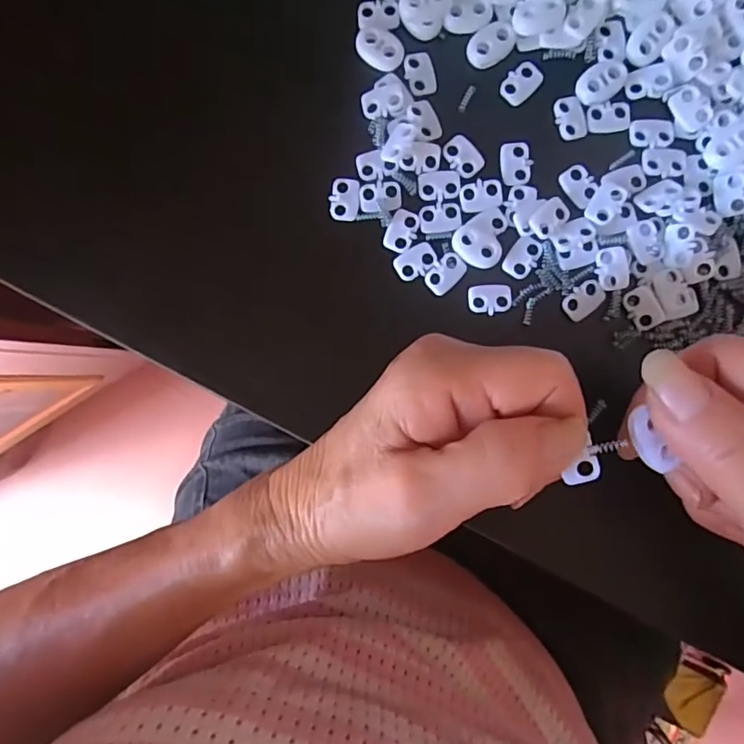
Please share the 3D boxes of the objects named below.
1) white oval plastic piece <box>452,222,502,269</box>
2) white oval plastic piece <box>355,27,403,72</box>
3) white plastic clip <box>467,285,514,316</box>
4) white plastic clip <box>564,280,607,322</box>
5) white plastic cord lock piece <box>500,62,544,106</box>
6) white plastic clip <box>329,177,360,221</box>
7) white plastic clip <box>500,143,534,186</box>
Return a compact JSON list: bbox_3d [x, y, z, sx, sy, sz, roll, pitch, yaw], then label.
[{"bbox_3d":[0.046,-0.055,0.240,0.022,0.004,0.016,28,91,2],"label":"white oval plastic piece"},{"bbox_3d":[0.003,-0.145,0.244,0.022,0.004,0.015,36,91,2],"label":"white oval plastic piece"},{"bbox_3d":[0.052,-0.032,0.240,0.019,0.004,0.014,-1,90,2],"label":"white plastic clip"},{"bbox_3d":[0.093,-0.032,0.239,0.018,0.004,0.012,-42,88,1],"label":"white plastic clip"},{"bbox_3d":[0.067,-0.129,0.242,0.013,0.004,0.019,44,91,2],"label":"white plastic cord lock piece"},{"bbox_3d":[-0.012,-0.078,0.243,0.013,0.004,0.019,3,90,2],"label":"white plastic clip"},{"bbox_3d":[0.064,-0.093,0.241,0.014,0.004,0.019,-7,90,2],"label":"white plastic clip"}]

